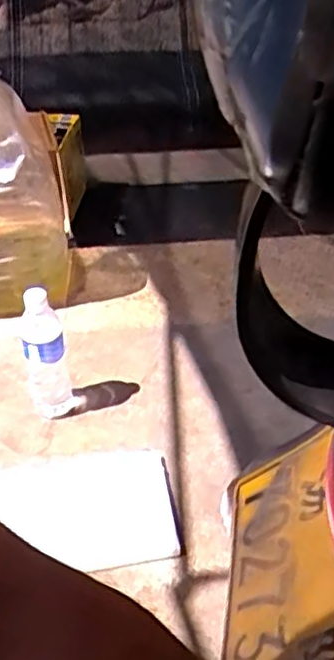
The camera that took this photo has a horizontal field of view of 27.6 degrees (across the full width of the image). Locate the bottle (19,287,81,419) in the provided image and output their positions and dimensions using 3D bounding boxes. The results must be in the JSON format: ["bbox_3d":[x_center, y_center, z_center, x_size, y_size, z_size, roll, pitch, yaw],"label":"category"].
[{"bbox_3d":[-0.185,0.031,1.046,0.073,0.220,0.072,-16,39,-17],"label":"bottle"}]

